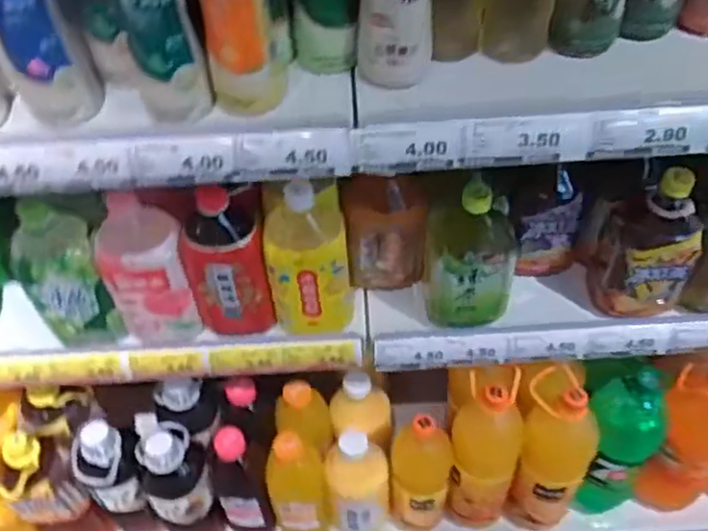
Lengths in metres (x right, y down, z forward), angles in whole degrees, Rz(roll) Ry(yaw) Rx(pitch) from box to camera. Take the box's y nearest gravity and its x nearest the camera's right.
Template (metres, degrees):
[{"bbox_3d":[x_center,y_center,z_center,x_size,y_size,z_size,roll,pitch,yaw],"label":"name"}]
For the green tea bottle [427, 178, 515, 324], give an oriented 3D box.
[{"bbox_3d":[0.134,-0.015,0.788,0.101,0.190,0.079,-1,50,2],"label":"green tea bottle"}]

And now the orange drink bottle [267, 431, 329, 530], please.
[{"bbox_3d":[-0.084,0.347,1.046,0.090,0.268,0.075,-15,51,-9],"label":"orange drink bottle"}]

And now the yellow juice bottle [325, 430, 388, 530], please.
[{"bbox_3d":[0.006,0.337,1.033,0.087,0.274,0.070,-7,50,-3],"label":"yellow juice bottle"}]

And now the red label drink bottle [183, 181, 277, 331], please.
[{"bbox_3d":[-0.147,-0.002,0.793,0.082,0.214,0.072,-17,51,-11],"label":"red label drink bottle"}]

